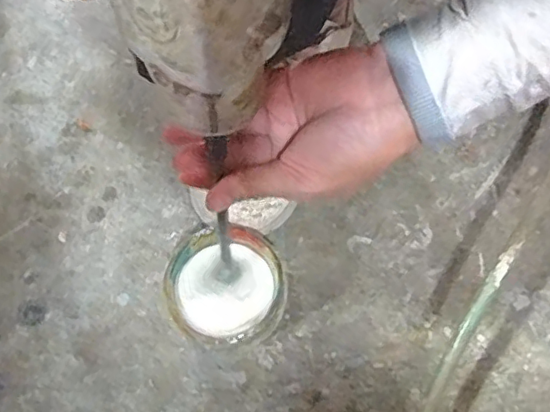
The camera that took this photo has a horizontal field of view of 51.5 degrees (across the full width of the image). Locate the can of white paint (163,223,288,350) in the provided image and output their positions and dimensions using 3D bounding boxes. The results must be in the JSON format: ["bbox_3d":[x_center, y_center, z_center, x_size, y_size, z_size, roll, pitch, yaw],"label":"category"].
[{"bbox_3d":[-0.033,0.058,0.402,0.080,0.054,0.080,-1,71,2],"label":"can of white paint"}]

